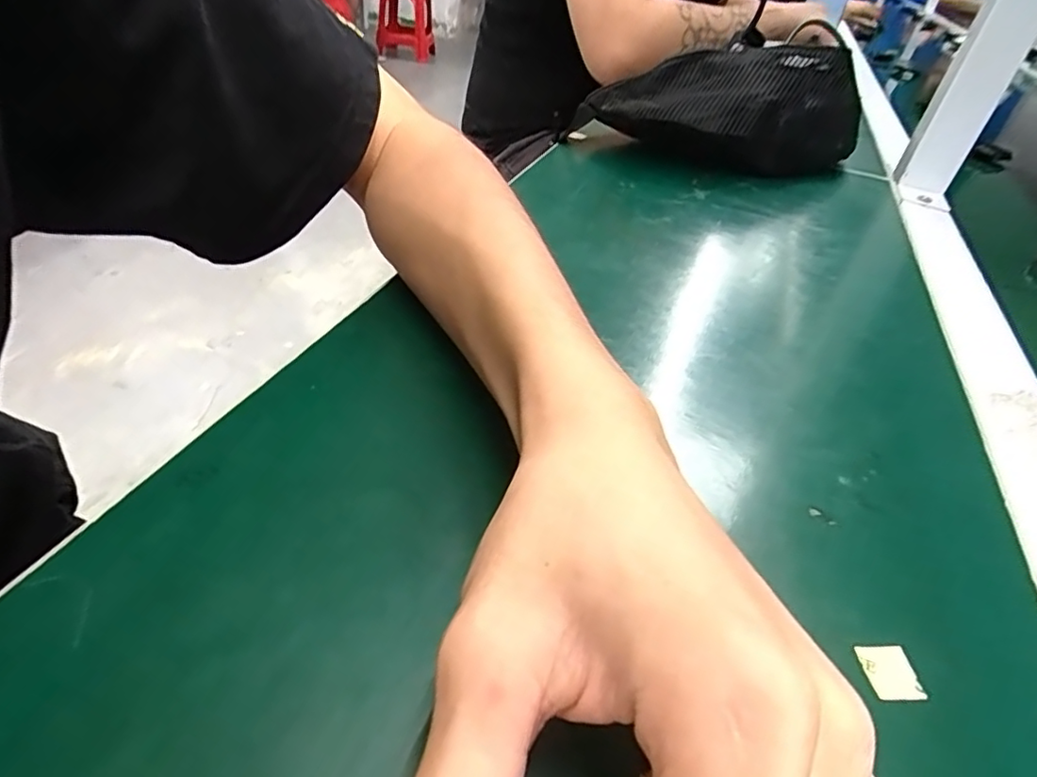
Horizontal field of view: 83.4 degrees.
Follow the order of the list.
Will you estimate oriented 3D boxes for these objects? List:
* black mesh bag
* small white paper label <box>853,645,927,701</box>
[{"bbox_3d":[0.185,-0.252,0.520,0.223,0.088,0.120,-8,43,-19],"label":"black mesh bag"},{"bbox_3d":[0.110,0.084,0.172,0.016,0.004,0.015,3,40,-7],"label":"small white paper label"}]

